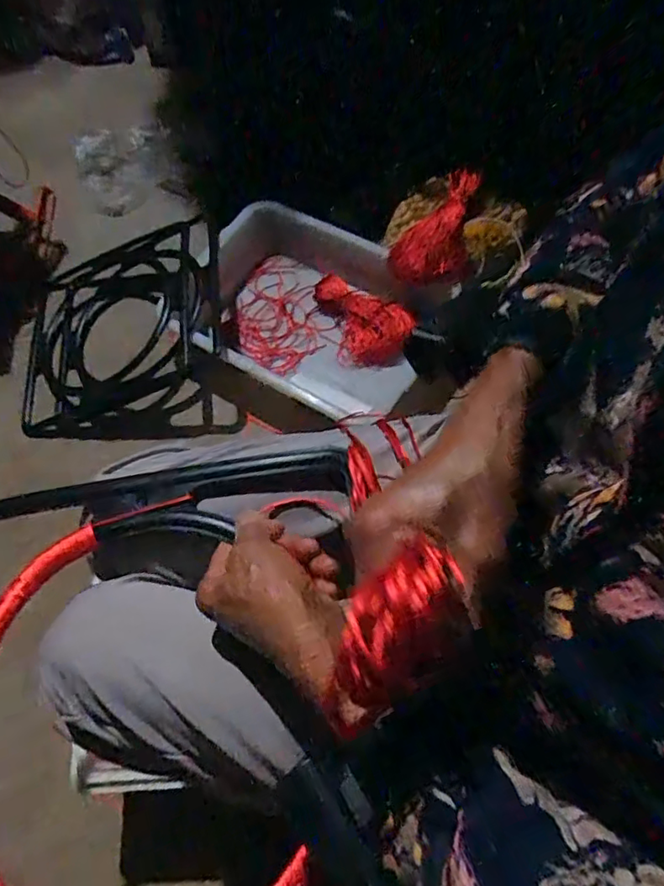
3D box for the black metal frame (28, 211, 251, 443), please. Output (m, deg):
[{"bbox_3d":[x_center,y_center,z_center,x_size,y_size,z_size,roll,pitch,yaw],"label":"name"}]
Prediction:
[{"bbox_3d":[-0.354,-0.181,0.950,0.340,0.111,0.364,-10,62,-2],"label":"black metal frame"}]

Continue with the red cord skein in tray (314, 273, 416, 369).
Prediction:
[{"bbox_3d":[0.037,-0.202,0.932,0.198,0.047,0.109,38,70,21],"label":"red cord skein in tray"}]

